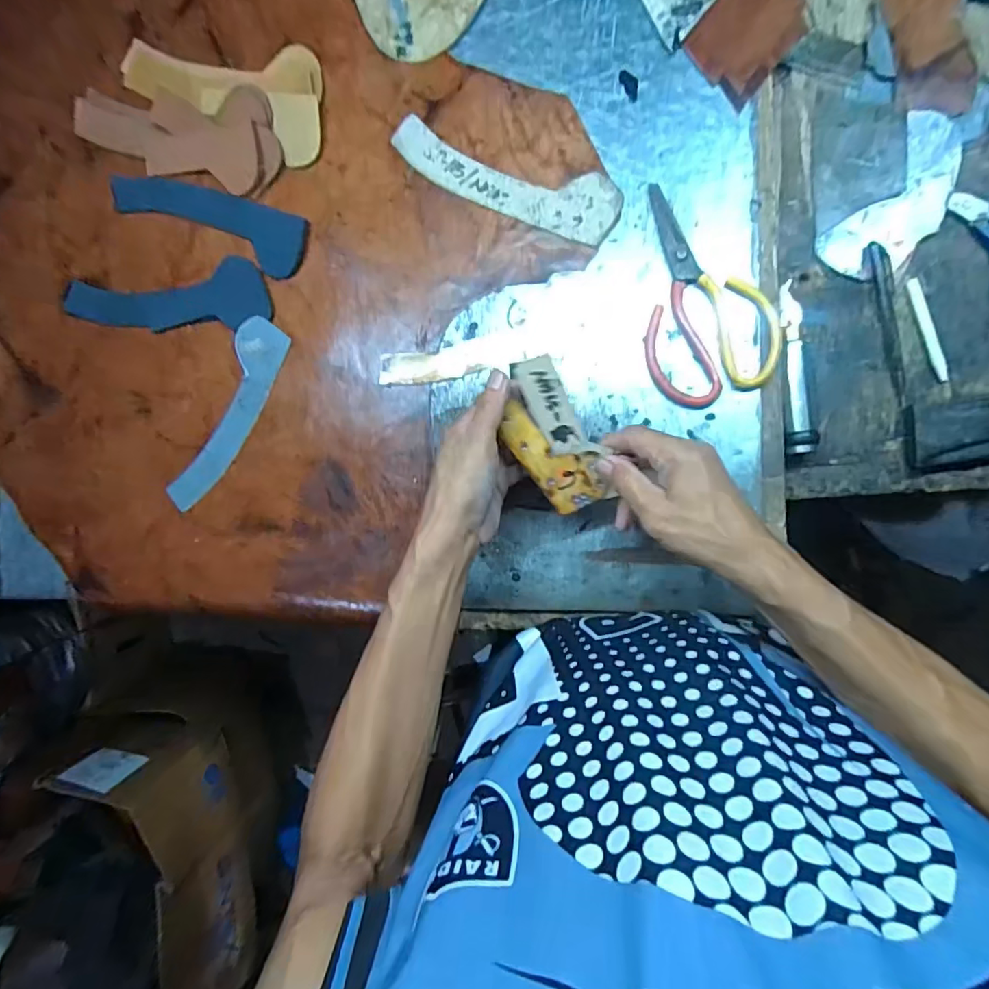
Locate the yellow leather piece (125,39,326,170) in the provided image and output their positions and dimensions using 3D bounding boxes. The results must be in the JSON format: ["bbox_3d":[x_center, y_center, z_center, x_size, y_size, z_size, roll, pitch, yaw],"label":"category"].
[{"bbox_3d":[-0.245,-0.389,0.501,0.217,0.014,0.098,28,96,7],"label":"yellow leather piece"}]

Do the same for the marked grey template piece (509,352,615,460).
[{"bbox_3d":[0.044,-0.062,0.397,0.031,0.006,0.083,-26,107,25],"label":"marked grey template piece"}]

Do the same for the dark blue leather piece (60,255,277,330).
[{"bbox_3d":[-0.318,-0.193,0.522,0.218,0.005,0.063,3,94,8],"label":"dark blue leather piece"}]

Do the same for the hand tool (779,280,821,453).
[{"bbox_3d":[0.246,-0.104,0.442,0.021,0.023,0.139,-3,93,8],"label":"hand tool"}]

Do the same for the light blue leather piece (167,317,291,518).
[{"bbox_3d":[-0.260,-0.074,0.524,0.051,0.005,0.197,32,97,5],"label":"light blue leather piece"}]

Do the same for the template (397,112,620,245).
[{"bbox_3d":[0.007,-0.275,0.471,0.207,0.004,0.053,24,96,6],"label":"template"}]

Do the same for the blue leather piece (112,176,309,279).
[{"bbox_3d":[-0.268,-0.259,0.508,0.197,0.009,0.054,22,100,8],"label":"blue leather piece"}]

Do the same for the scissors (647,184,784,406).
[{"bbox_3d":[0.176,-0.165,0.444,0.099,0.019,0.182,-3,93,8],"label":"scissors"}]

